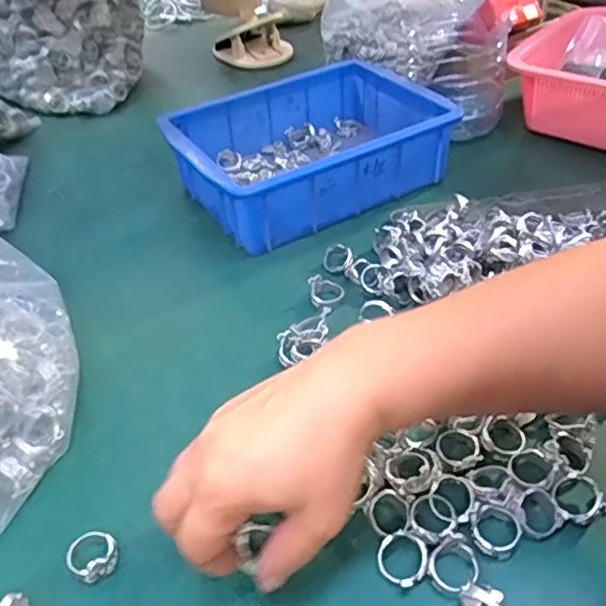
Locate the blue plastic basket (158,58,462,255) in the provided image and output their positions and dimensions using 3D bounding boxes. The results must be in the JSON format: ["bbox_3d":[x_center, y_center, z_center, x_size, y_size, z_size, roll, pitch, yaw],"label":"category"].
[{"bbox_3d":[0.005,-0.155,0.592,0.243,0.064,0.176,-21,44,-19],"label":"blue plastic basket"}]

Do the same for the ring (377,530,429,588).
[{"bbox_3d":[0.051,0.130,0.312,0.025,0.007,0.025,-7,61,12],"label":"ring"}]

